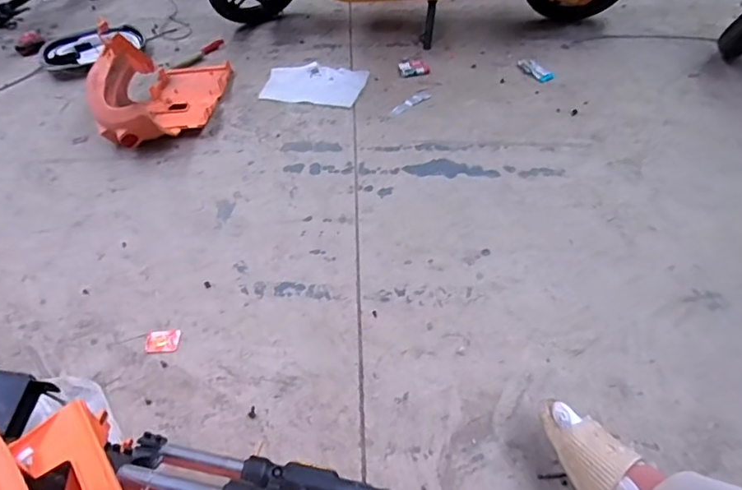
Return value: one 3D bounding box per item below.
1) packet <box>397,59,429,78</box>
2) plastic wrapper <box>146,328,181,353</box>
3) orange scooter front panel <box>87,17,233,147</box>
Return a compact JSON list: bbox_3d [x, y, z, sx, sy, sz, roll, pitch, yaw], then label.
[{"bbox_3d":[0.144,-0.600,1.713,0.094,0.014,0.094,-8,47,-5],"label":"packet"},{"bbox_3d":[-0.421,0.193,1.025,0.068,0.012,0.054,-3,46,0],"label":"plastic wrapper"},{"bbox_3d":[-0.665,-0.510,1.566,0.347,0.204,0.529,-1,46,2],"label":"orange scooter front panel"}]

